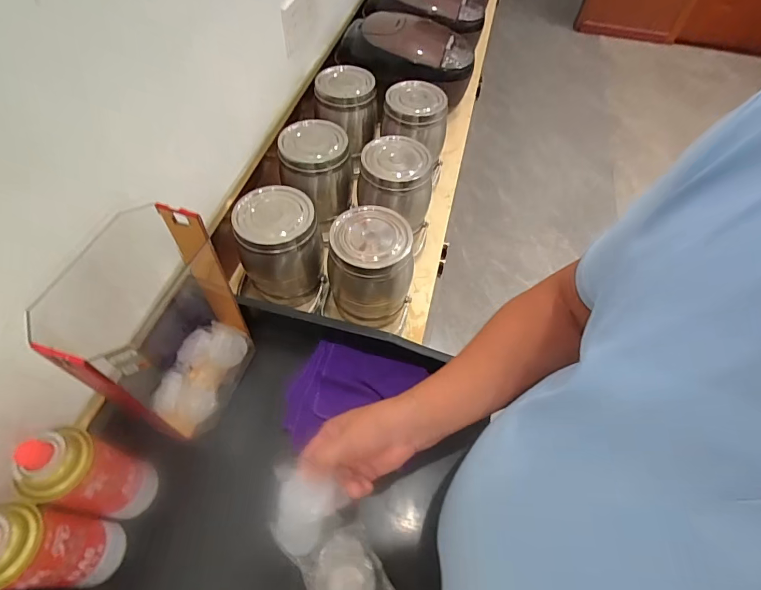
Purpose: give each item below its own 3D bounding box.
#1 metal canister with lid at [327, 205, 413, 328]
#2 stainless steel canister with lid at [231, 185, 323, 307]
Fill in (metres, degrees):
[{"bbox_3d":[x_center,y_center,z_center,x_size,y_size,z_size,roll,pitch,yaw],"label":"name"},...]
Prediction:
[{"bbox_3d":[-0.013,-0.046,0.697,0.125,0.175,0.126,6,56,2],"label":"metal canister with lid"},{"bbox_3d":[-0.171,-0.080,0.714,0.128,0.187,0.121,-10,57,-9],"label":"stainless steel canister with lid"}]

